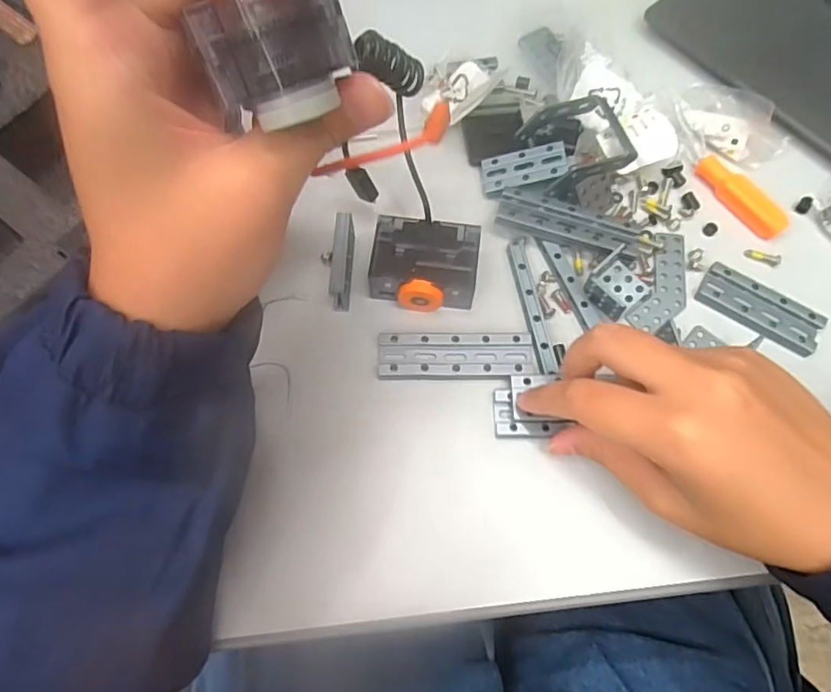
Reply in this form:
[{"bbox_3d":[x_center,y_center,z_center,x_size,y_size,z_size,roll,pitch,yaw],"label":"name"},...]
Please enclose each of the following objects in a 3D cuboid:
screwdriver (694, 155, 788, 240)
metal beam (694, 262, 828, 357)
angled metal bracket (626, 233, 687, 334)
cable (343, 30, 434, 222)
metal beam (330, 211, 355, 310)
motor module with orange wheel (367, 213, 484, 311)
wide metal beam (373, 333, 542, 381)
[{"bbox_3d":[0.189,-0.087,0.326,0.018,0.012,0.059,-42,75,-13],"label":"screwdriver"},{"bbox_3d":[0.187,-0.021,0.302,0.064,0.006,0.027,32,74,11],"label":"metal beam"},{"bbox_3d":[0.140,-0.037,0.309,0.026,0.004,0.063,23,73,9],"label":"angled metal bracket"},{"bbox_3d":[-0.012,-0.106,0.275,0.045,0.084,0.022,7,43,3],"label":"cable"},{"bbox_3d":[-0.039,-0.046,0.298,0.008,0.024,0.047,2,71,2],"label":"metal beam"},{"bbox_3d":[0.005,-0.042,0.300,0.055,0.022,0.047,6,71,3],"label":"motor module with orange wheel"},{"bbox_3d":[0.021,0.005,0.290,0.081,0.006,0.026,0,71,1],"label":"wide metal beam"}]

